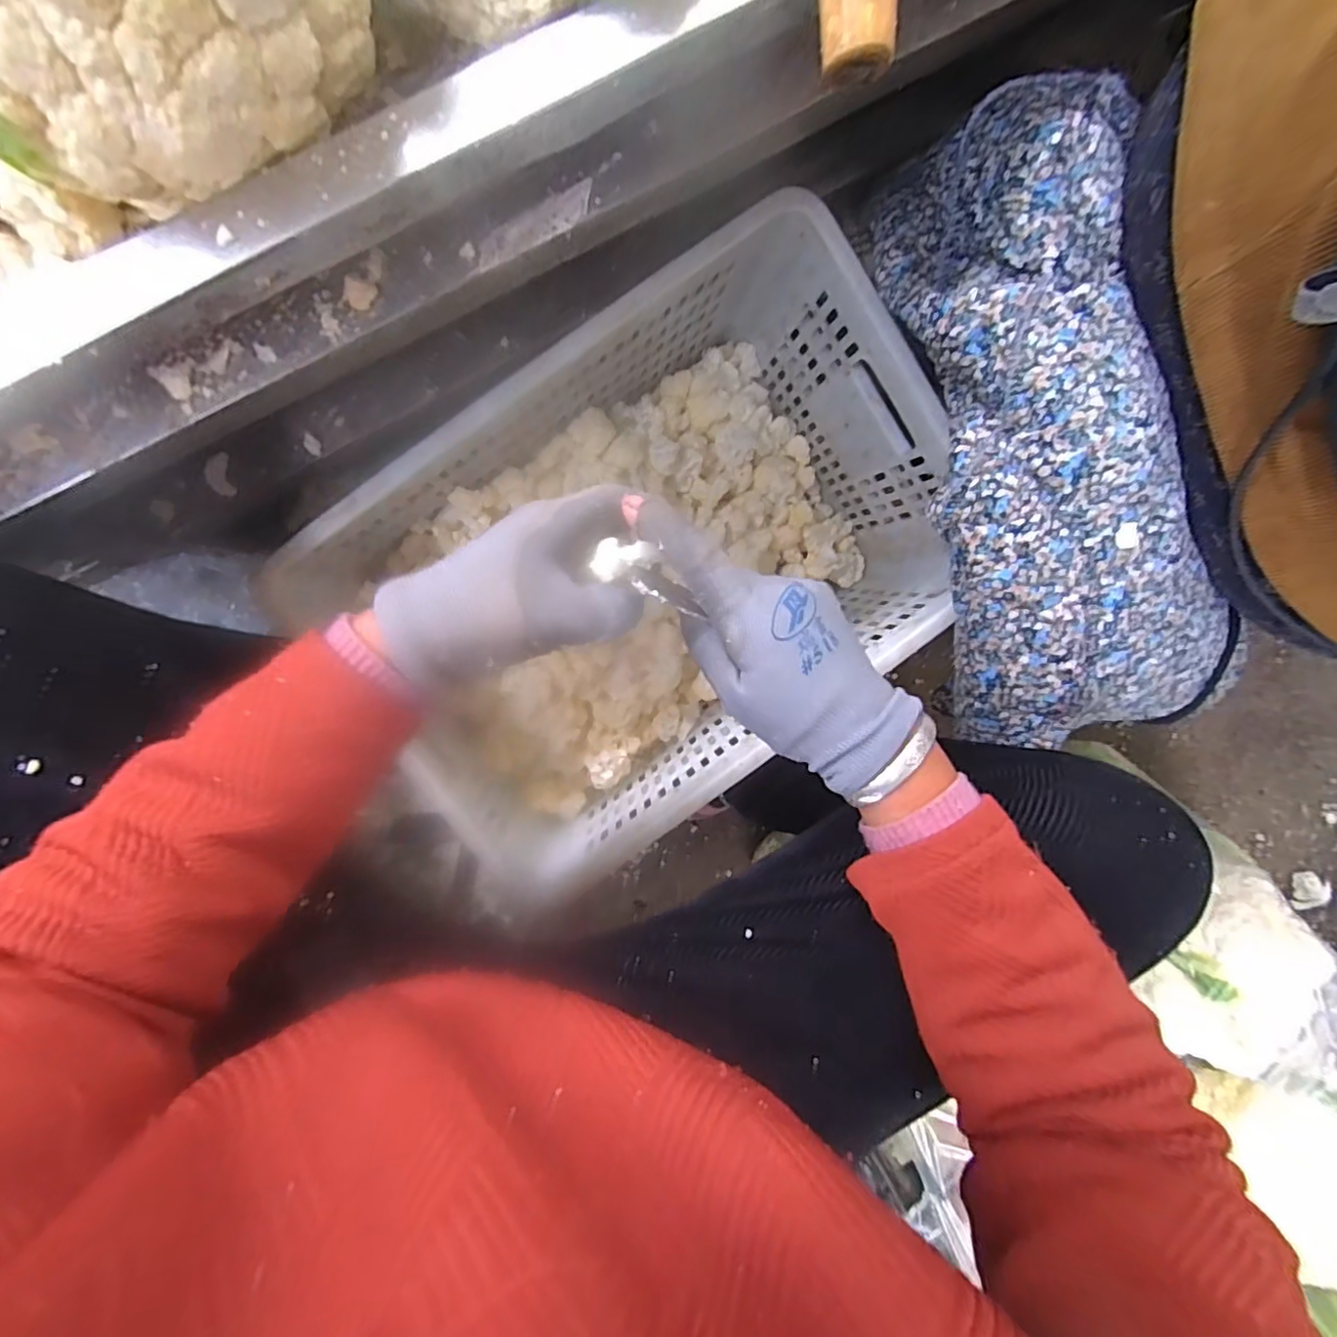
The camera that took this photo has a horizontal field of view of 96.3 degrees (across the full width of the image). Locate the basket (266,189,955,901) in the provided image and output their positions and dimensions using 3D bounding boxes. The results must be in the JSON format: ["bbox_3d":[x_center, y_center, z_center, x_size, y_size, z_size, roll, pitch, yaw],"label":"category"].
[{"bbox_3d":[-0.009,-0.100,0.576,0.471,0.232,0.346,-36,99,-1],"label":"basket"}]

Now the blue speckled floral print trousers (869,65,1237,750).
[{"bbox_3d":[0.264,-0.157,0.408,0.178,0.094,0.432,-14,98,-4],"label":"blue speckled floral print trousers"}]

